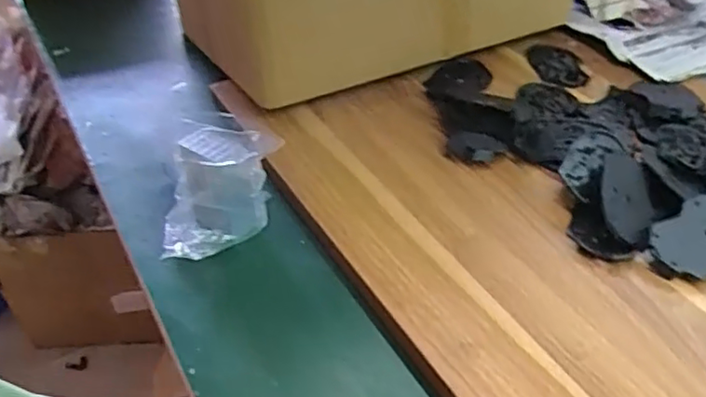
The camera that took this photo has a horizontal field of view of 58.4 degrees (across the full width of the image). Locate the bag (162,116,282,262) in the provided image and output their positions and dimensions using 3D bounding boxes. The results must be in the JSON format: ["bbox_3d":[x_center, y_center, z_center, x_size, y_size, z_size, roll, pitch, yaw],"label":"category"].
[{"bbox_3d":[-0.137,-0.012,0.645,0.132,0.124,0.074,-11,43,-11],"label":"bag"}]

